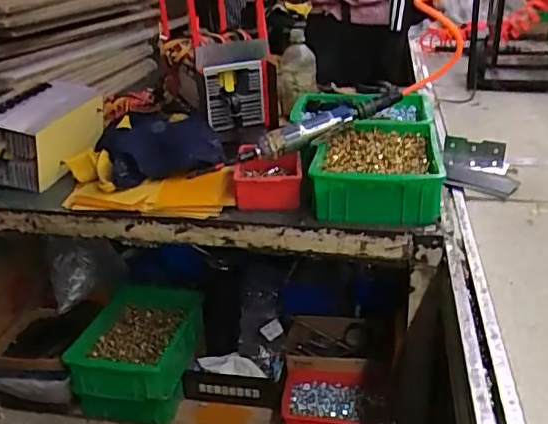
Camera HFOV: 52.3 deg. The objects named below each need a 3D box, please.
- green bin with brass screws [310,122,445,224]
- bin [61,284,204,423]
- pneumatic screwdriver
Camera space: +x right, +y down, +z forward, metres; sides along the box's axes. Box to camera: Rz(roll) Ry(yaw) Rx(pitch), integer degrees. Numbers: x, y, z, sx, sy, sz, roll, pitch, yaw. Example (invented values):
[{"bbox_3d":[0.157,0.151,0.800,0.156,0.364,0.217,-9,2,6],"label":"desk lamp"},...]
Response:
[{"bbox_3d":[0.152,-0.059,0.838,0.176,0.081,0.237,1,26,8],"label":"green bin with brass screws"},{"bbox_3d":[-0.248,0.256,1.038,0.203,0.116,0.250,0,26,5],"label":"bin"},{"bbox_3d":[0.074,-0.133,0.844,0.269,0.045,0.039,-24,27,-4],"label":"pneumatic screwdriver"}]

